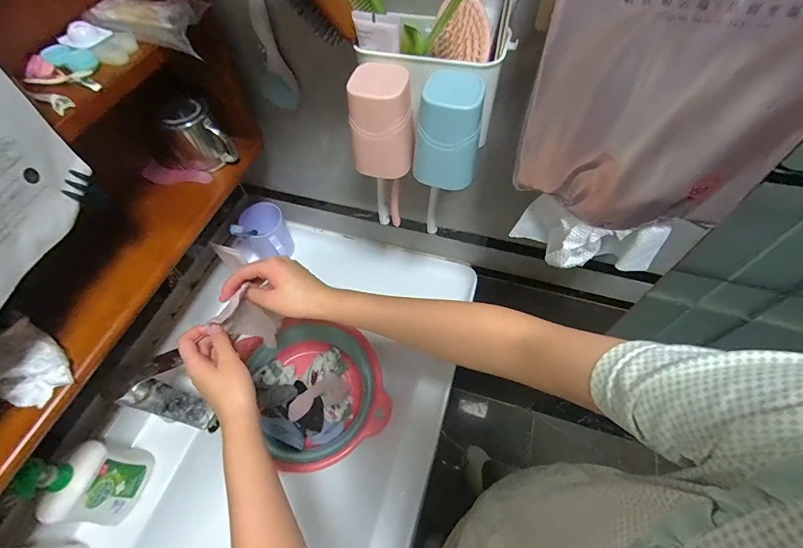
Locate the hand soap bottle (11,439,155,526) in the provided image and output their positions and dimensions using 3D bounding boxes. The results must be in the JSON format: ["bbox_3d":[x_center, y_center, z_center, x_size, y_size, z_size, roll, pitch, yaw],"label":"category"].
[{"bbox_3d":[-0.419,0.286,0.518,0.049,0.188,0.097,5,58,5],"label":"hand soap bottle"}]

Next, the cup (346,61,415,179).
[{"bbox_3d":[-0.021,-0.154,0.389,0.062,0.090,0.058,-5,58,-1],"label":"cup"}]

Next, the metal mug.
[{"bbox_3d":[-0.281,-0.187,0.530,0.064,0.079,0.066,36,66,21],"label":"metal mug"}]

